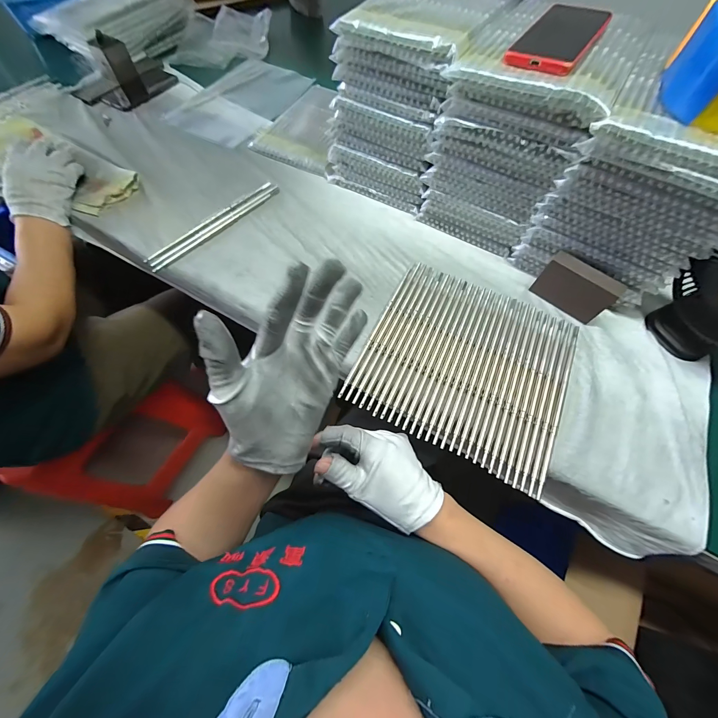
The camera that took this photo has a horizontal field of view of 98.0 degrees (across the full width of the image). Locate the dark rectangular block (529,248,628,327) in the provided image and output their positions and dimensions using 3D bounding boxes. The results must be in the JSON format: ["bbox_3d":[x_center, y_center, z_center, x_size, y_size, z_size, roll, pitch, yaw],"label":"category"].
[{"bbox_3d":[0.313,-0.103,0.452,0.096,0.064,0.026,35,70,13],"label":"dark rectangular block"}]

